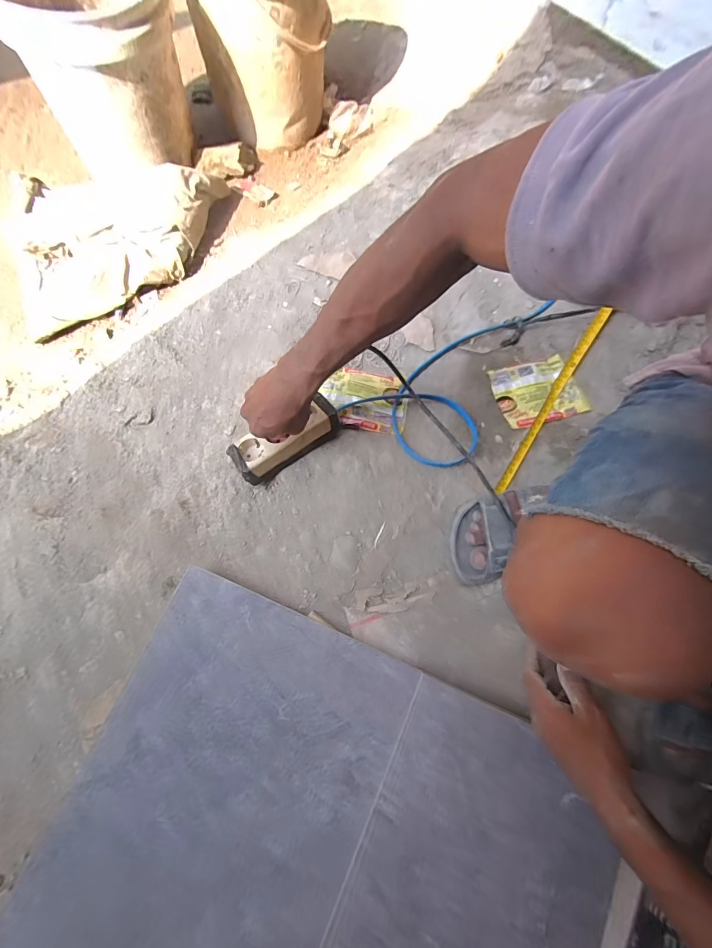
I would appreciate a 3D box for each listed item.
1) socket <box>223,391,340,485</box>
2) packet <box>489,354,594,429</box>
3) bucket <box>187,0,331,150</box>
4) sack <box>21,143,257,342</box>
[{"bbox_3d":[-0.096,-0.049,0.570,0.155,0.038,0.064,-30,74,-8],"label":"socket"},{"bbox_3d":[0.300,-0.139,0.671,0.136,0.011,0.113,-14,76,-8],"label":"packet"},{"bbox_3d":[-0.215,-0.998,0.895,0.295,0.350,0.286,-7,75,-7],"label":"bucket"},{"bbox_3d":[-0.470,-0.562,0.880,0.617,0.105,0.299,-32,79,-12],"label":"sack"}]

